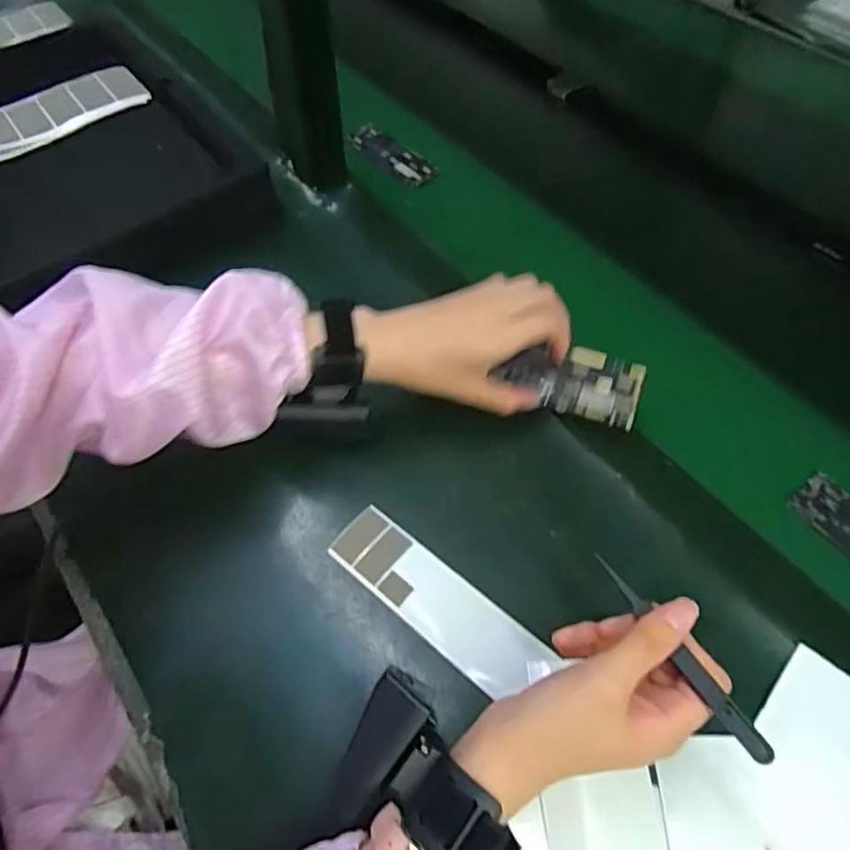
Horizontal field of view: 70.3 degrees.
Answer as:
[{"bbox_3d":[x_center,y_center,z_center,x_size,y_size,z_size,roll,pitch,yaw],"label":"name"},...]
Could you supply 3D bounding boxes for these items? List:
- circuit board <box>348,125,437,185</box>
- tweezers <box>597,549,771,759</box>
[{"bbox_3d":[-0.035,-0.300,0.668,0.114,0.011,0.038,38,67,22],"label":"circuit board"},{"bbox_3d":[0.122,0.109,0.292,0.009,0.005,0.111,-27,56,-14],"label":"tweezers"}]

